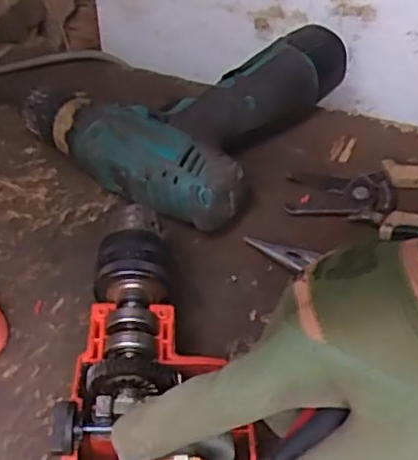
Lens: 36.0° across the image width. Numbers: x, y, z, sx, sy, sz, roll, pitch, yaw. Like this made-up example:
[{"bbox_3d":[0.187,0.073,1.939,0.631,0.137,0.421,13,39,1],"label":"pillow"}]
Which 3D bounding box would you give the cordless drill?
[{"bbox_3d":[-0.017,-0.096,0.479,0.180,0.060,0.199,27,53,23],"label":"cordless drill"}]

